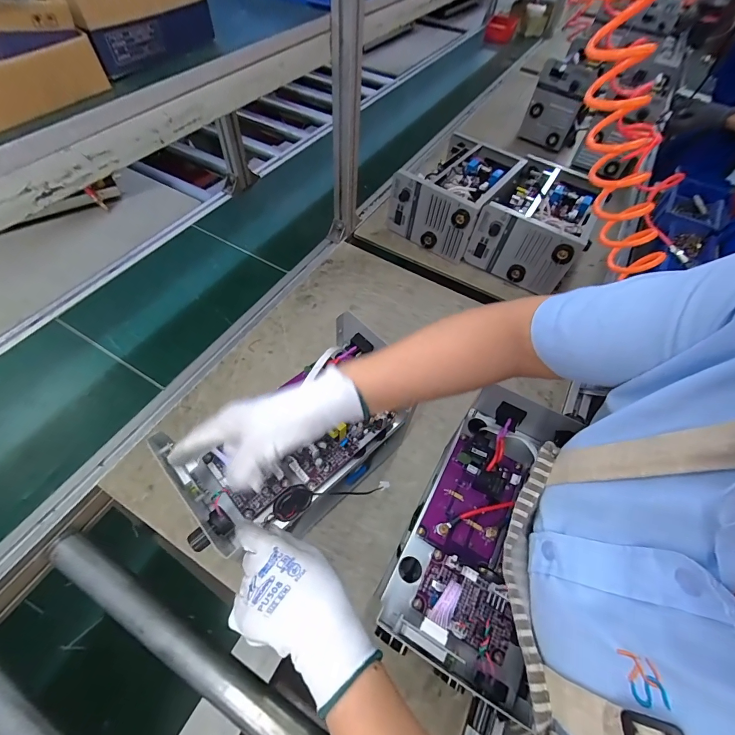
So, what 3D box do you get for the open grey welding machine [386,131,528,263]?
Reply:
[{"bbox_3d":[0.220,-0.430,0.872,0.201,0.146,0.284,34,63,15],"label":"open grey welding machine"}]

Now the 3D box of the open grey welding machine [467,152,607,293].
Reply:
[{"bbox_3d":[0.398,-0.348,0.832,0.213,0.154,0.289,27,61,11],"label":"open grey welding machine"}]

